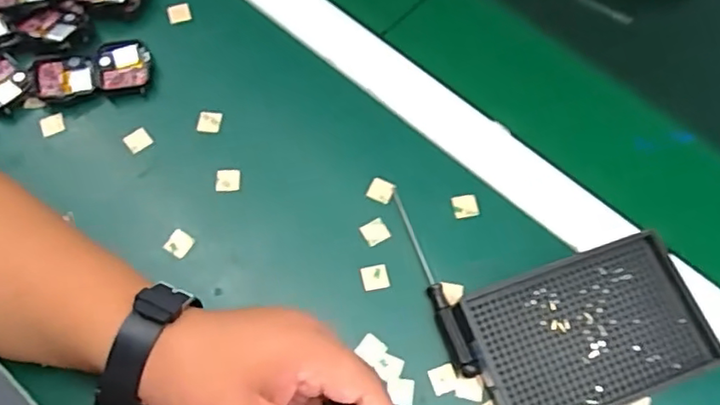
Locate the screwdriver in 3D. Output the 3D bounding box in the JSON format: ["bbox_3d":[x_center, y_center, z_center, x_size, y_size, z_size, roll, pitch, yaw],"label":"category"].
[{"bbox_3d":[0.044,0.048,0.390,0.011,0.016,0.130,-18,68,-10],"label":"screwdriver"}]

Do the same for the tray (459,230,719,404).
[{"bbox_3d":[0.139,0.081,0.375,0.139,0.023,0.088,-18,68,-10],"label":"tray"}]

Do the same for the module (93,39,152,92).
[{"bbox_3d":[-0.174,-0.101,0.447,0.039,0.008,0.041,-14,68,-8],"label":"module"}]

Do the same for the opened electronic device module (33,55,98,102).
[{"bbox_3d":[-0.214,-0.089,0.443,0.041,0.013,0.034,-12,67,-7],"label":"opened electronic device module"}]

